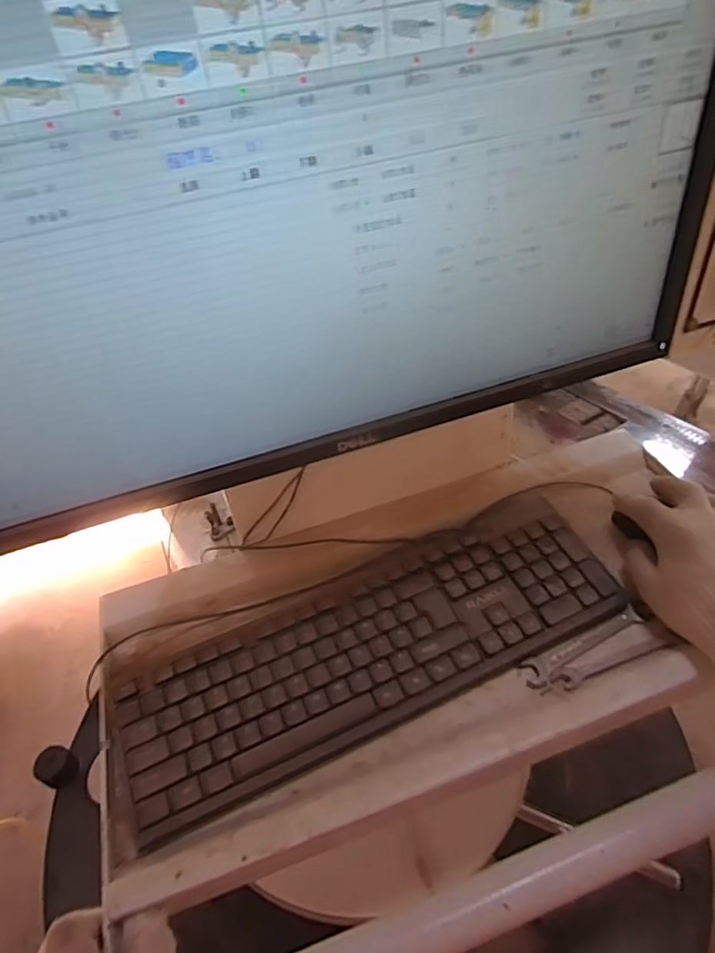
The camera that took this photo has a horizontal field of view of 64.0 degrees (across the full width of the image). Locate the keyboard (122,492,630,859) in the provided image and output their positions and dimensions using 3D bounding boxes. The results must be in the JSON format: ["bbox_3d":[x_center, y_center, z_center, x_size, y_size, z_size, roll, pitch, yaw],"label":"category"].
[{"bbox_3d":[0.015,0.141,0.482,0.417,0.044,0.123,-19,41,-14],"label":"keyboard"}]

